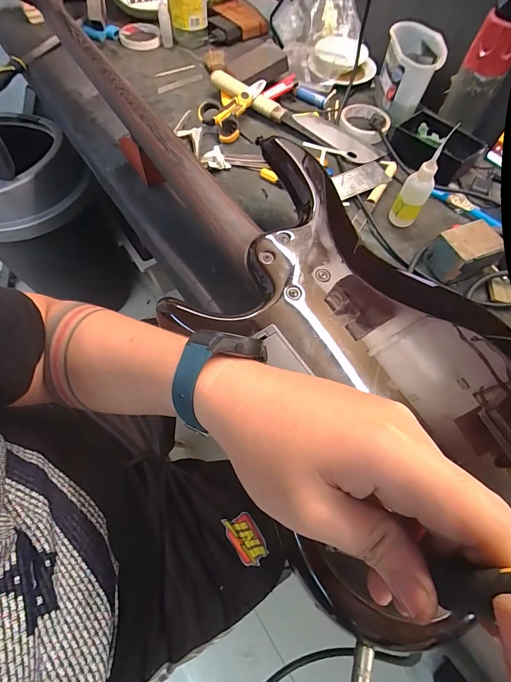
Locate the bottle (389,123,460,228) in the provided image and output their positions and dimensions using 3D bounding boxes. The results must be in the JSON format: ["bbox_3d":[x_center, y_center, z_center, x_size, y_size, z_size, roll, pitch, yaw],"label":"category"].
[{"bbox_3d":[0.220,-0.208,0.435,0.036,0.117,0.032,36,68,14],"label":"bottle"}]

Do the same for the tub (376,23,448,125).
[{"bbox_3d":[0.266,-0.470,0.579,0.088,0.098,0.142,17,64,6],"label":"tub"}]

